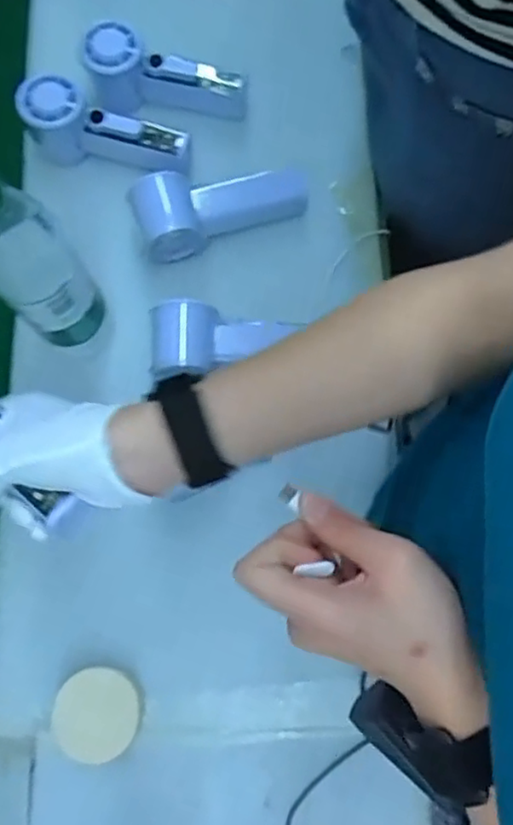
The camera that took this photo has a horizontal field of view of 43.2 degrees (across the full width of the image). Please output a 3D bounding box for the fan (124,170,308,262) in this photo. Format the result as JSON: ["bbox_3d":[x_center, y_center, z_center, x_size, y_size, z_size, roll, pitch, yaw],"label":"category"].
[{"bbox_3d":[-0.032,-0.185,0.572,0.149,0.046,0.059,-17,74,-3],"label":"fan"}]

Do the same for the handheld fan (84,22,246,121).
[{"bbox_3d":[-0.086,-0.312,0.610,0.153,0.065,0.047,10,74,-11],"label":"handheld fan"}]

